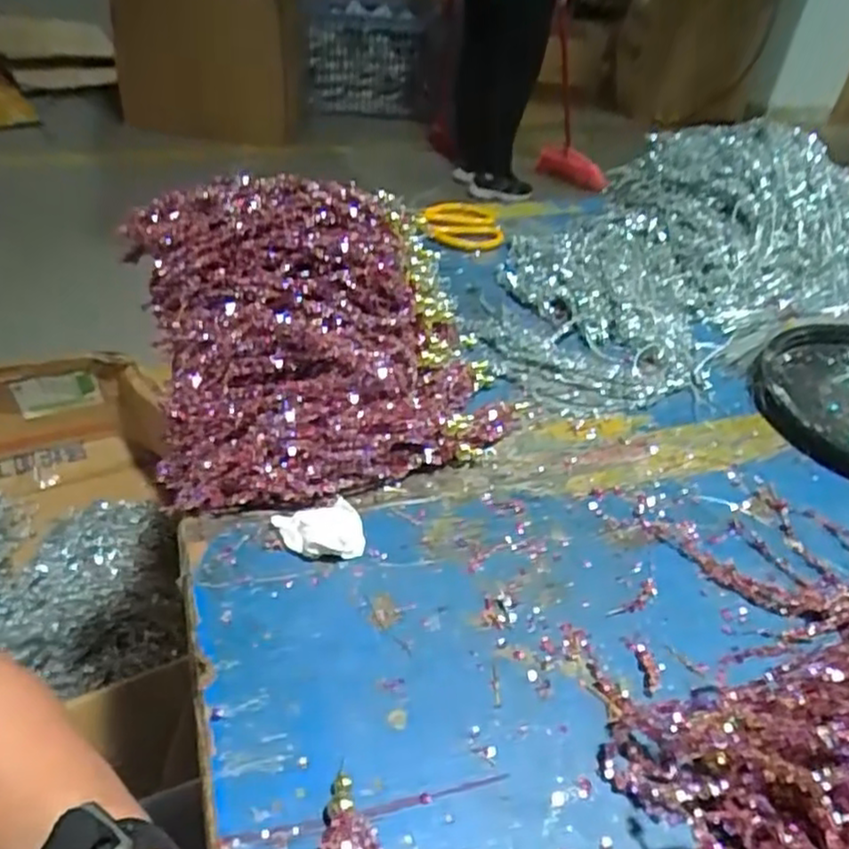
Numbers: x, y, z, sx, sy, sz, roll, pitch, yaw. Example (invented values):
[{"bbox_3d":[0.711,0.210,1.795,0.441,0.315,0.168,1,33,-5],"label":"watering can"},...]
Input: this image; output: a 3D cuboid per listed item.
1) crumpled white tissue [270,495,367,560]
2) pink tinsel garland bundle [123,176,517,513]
[{"bbox_3d":[-0.064,0.067,0.443,0.049,0.017,0.040,-12,43,-21],"label":"crumpled white tissue"},{"bbox_3d":[-0.064,-0.064,0.496,0.255,0.149,0.185,-5,41,-14],"label":"pink tinsel garland bundle"}]

